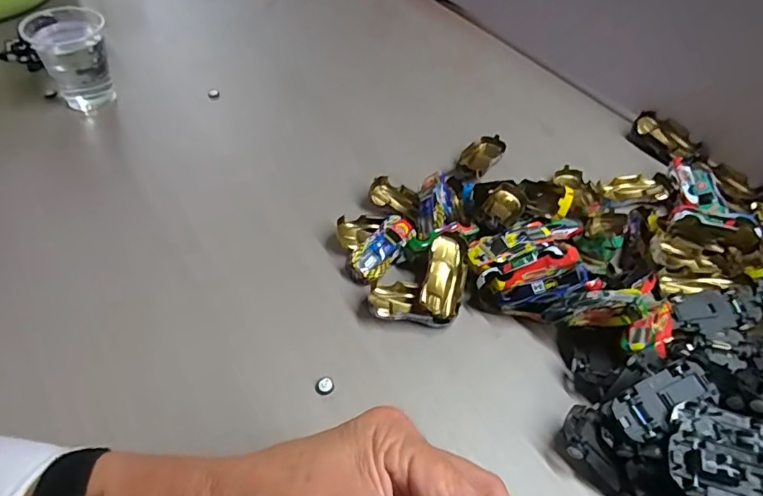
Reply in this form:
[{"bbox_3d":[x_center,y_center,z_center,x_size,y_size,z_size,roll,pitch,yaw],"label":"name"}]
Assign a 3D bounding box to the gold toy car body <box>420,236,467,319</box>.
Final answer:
[{"bbox_3d":[0.045,0.022,0.373,0.027,0.016,0.060,10,64,3],"label":"gold toy car body"}]

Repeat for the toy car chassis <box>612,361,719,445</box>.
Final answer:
[{"bbox_3d":[0.164,0.087,0.300,0.062,0.007,0.028,-18,54,-19],"label":"toy car chassis"}]

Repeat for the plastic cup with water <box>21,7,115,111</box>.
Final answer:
[{"bbox_3d":[-0.286,-0.173,0.489,0.063,0.079,0.060,-32,59,-28],"label":"plastic cup with water"}]

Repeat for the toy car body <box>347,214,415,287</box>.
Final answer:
[{"bbox_3d":[0.002,-0.002,0.394,0.024,0.019,0.065,29,54,19],"label":"toy car body"}]

